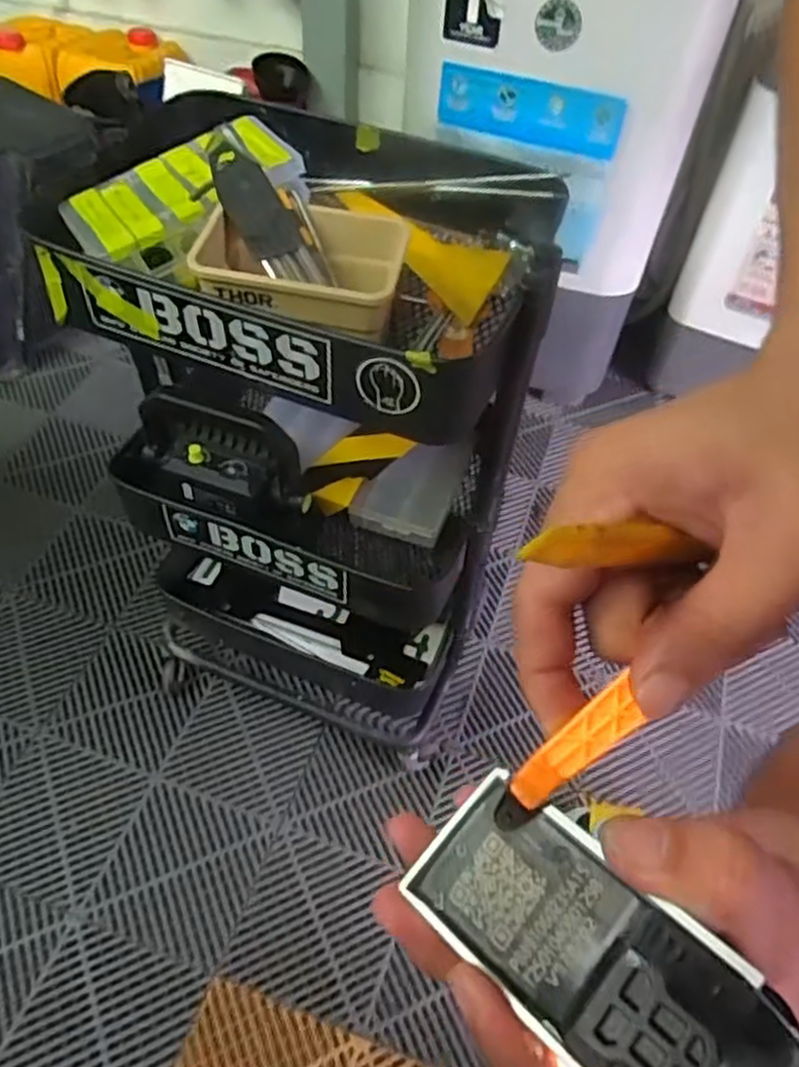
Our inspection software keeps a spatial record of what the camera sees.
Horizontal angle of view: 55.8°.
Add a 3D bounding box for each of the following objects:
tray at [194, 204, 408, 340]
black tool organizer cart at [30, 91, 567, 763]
[{"bbox_3d":[-0.080,-0.211,0.626,0.162,0.069,0.115,9,51,3],"label":"tray"},{"bbox_3d":[-0.092,-0.065,0.936,0.424,0.754,0.319,19,52,11],"label":"black tool organizer cart"}]

